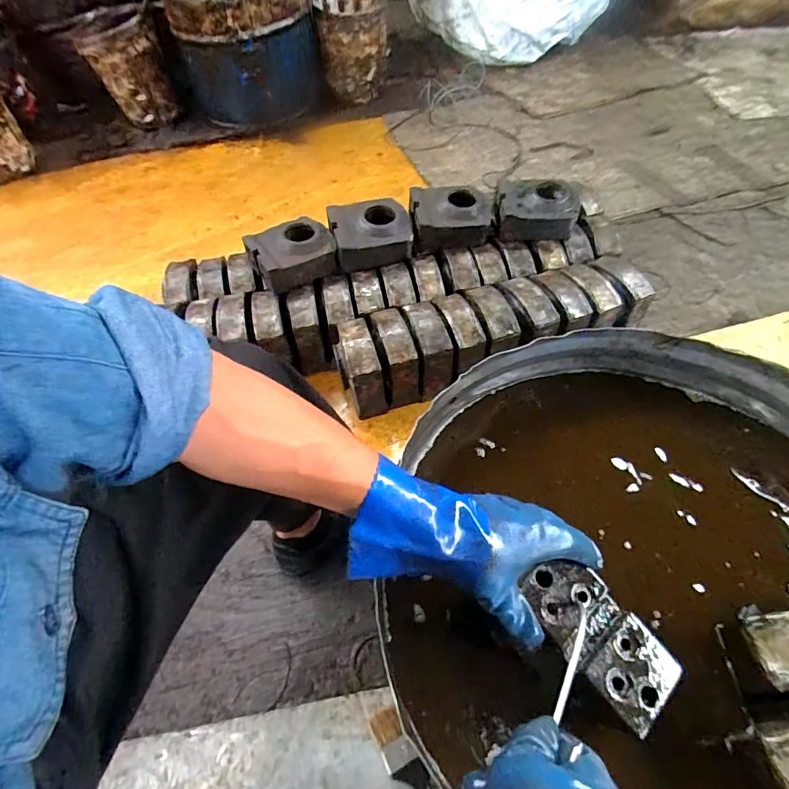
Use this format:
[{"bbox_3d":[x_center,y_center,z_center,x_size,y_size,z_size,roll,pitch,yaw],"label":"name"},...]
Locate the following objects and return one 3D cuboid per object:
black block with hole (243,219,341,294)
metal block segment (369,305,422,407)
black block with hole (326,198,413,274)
[{"bbox_3d":[-0.243,-0.340,1.062,0.195,0.111,0.144,-18,55,-9],"label":"black block with hole"},{"bbox_3d":[0.004,-0.083,1.013,0.067,0.162,0.164,-13,54,-5],"label":"metal block segment"},{"bbox_3d":[-0.058,-0.396,1.095,0.187,0.081,0.157,-11,54,-4],"label":"black block with hole"}]

